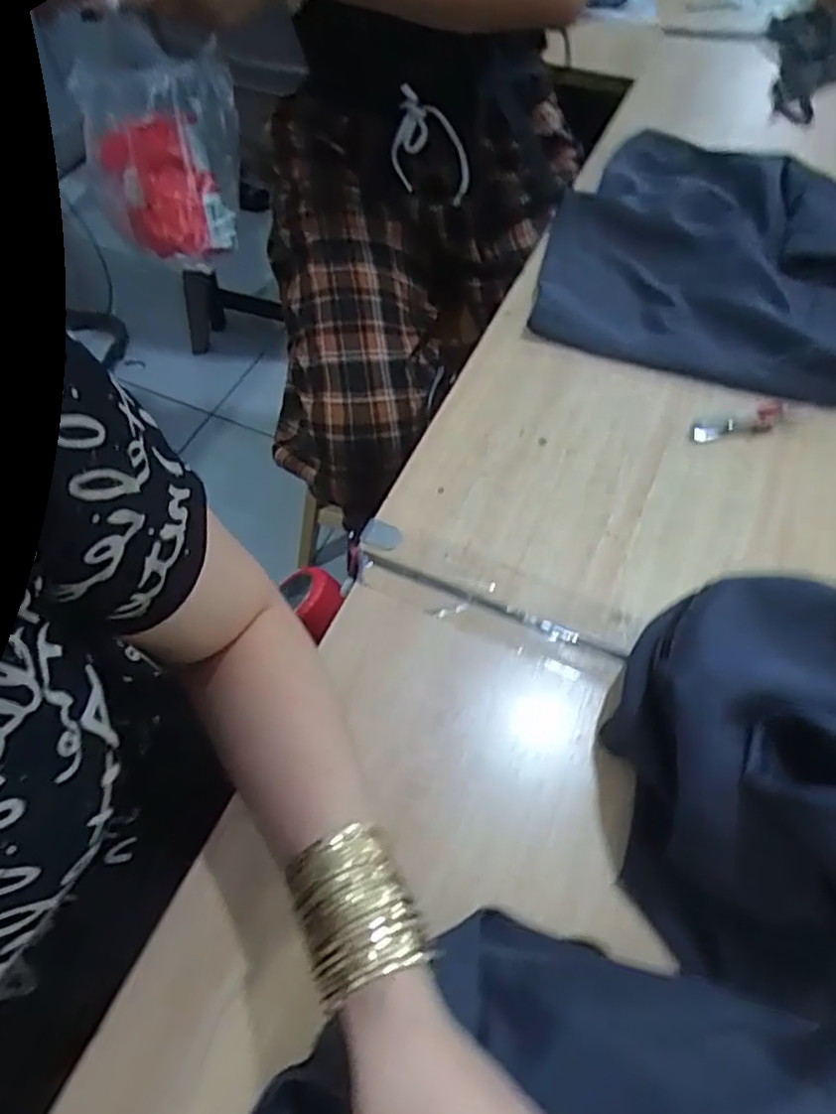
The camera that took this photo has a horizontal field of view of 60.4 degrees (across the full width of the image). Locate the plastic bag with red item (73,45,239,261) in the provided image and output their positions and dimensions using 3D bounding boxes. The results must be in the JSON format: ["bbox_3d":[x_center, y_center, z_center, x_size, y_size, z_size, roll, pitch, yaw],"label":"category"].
[{"bbox_3d":[-0.227,-0.356,0.660,0.133,0.149,0.082,-13,58,-9],"label":"plastic bag with red item"}]

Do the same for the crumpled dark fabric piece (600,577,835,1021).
[{"bbox_3d":[0.205,0.116,0.384,0.168,0.125,0.213,0,57,-1],"label":"crumpled dark fabric piece"}]

